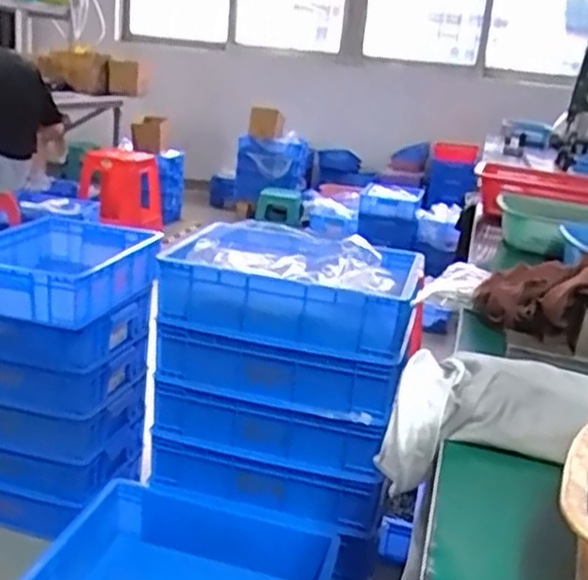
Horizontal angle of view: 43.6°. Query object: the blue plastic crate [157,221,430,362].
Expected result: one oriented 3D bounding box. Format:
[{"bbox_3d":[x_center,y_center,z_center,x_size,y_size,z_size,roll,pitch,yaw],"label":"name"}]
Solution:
[{"bbox_3d":[0.010,-0.011,1.283,0.400,0.129,0.310,9,17,13],"label":"blue plastic crate"}]

